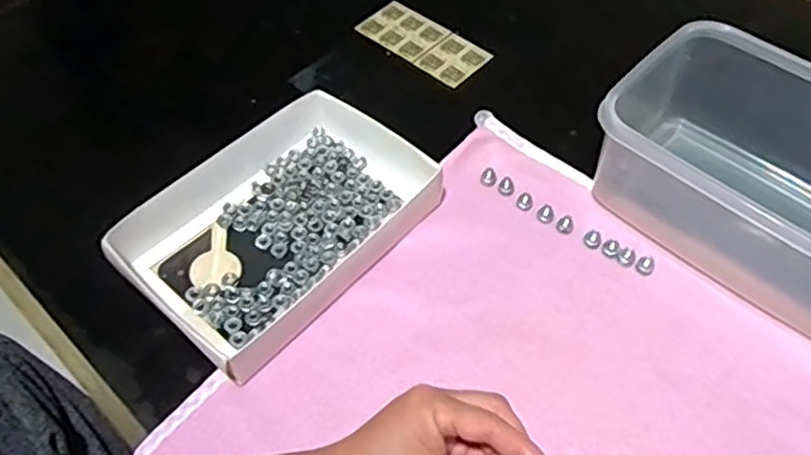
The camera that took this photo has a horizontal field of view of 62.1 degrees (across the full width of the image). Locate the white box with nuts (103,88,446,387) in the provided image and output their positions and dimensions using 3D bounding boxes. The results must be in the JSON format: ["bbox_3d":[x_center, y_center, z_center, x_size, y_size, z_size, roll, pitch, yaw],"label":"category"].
[{"bbox_3d":[-0.082,-0.009,0.491,0.139,0.042,0.218,34,60,22],"label":"white box with nuts"}]

